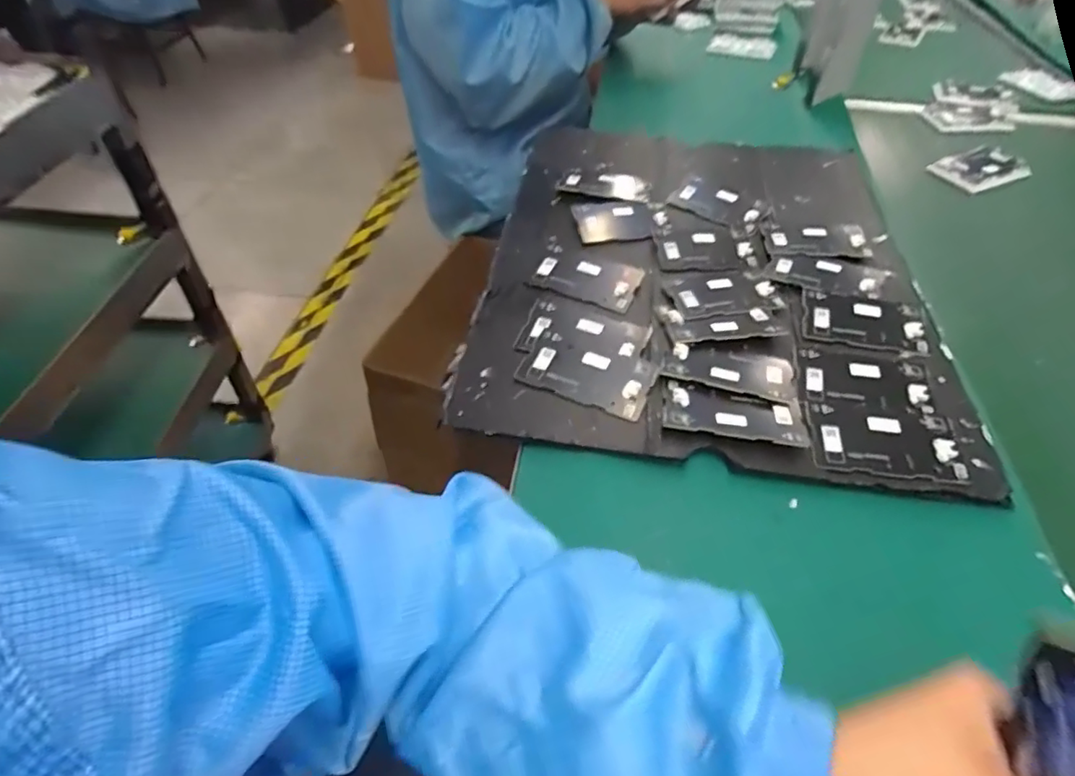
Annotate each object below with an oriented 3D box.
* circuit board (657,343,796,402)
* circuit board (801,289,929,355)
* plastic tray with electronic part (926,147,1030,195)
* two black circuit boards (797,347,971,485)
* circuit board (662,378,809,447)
[{"bbox_3d":[0.151,-0.017,0.456,0.098,0.004,0.049,11,48,9],"label":"circuit board"},{"bbox_3d":[0.282,-0.057,0.499,0.096,0.008,0.068,14,48,11],"label":"circuit board"},{"bbox_3d":[0.555,-0.277,0.725,0.102,0.017,0.077,-18,50,-17],"label":"plastic tray with electronic part"},{"bbox_3d":[0.250,0.013,0.432,0.098,0.006,0.122,7,47,5],"label":"two black circuit boards"},{"bbox_3d":[0.144,0.018,0.426,0.101,0.007,0.048,9,48,7],"label":"circuit board"}]

